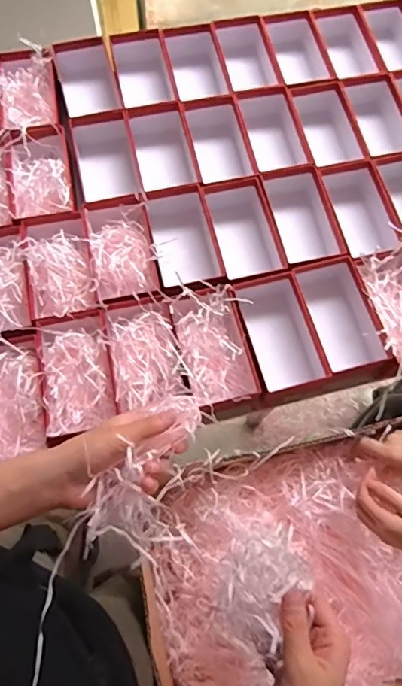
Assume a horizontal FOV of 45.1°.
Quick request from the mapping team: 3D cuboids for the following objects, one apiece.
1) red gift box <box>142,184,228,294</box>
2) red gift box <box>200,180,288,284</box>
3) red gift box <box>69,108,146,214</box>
[{"bbox_3d":[-0.027,-0.146,0.735,0.093,0.089,0.183,-12,71,-5],"label":"red gift box"},{"bbox_3d":[0.063,-0.155,0.736,0.097,0.079,0.165,-14,71,-6],"label":"red gift box"},{"bbox_3d":[-0.147,-0.270,0.779,0.093,0.085,0.172,-11,71,-5],"label":"red gift box"}]

